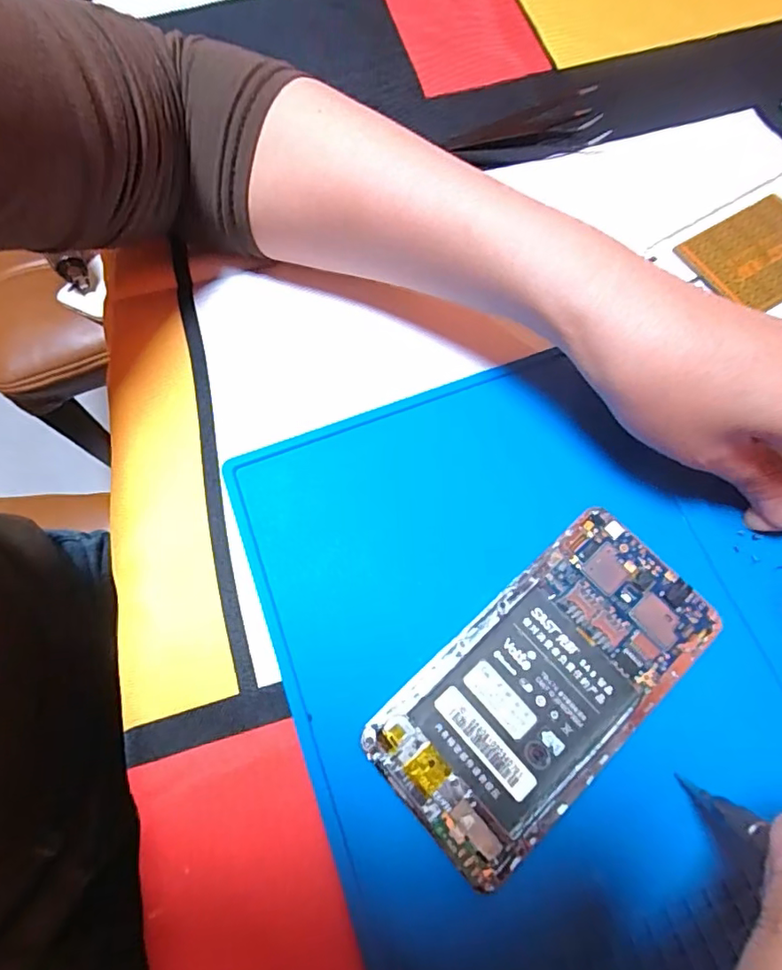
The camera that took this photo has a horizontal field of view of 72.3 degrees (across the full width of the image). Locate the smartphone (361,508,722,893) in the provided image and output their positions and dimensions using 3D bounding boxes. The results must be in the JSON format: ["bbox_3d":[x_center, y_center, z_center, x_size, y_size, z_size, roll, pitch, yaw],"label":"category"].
[{"bbox_3d":[0.061,0.077,0.213,0.139,0.008,0.067,-41,74,-12],"label":"smartphone"}]

